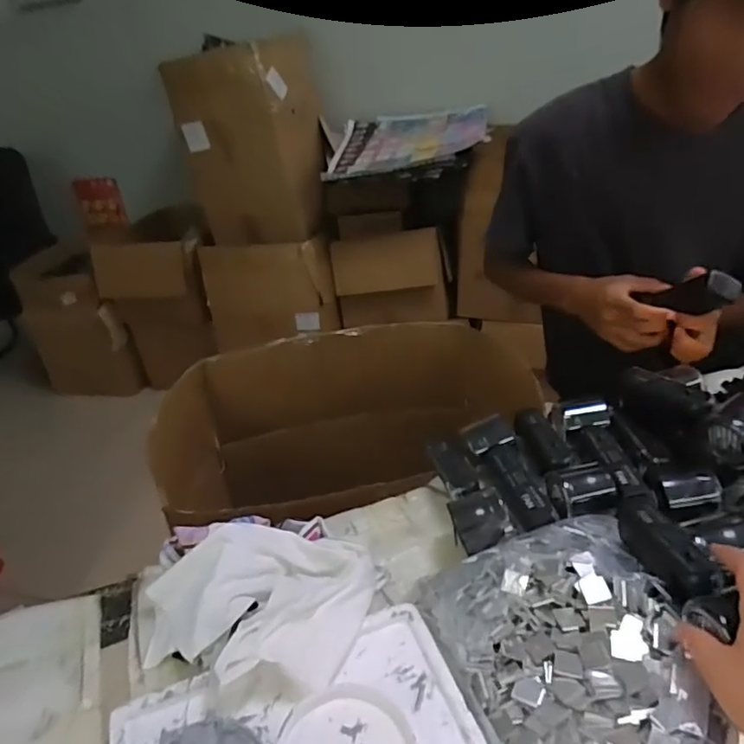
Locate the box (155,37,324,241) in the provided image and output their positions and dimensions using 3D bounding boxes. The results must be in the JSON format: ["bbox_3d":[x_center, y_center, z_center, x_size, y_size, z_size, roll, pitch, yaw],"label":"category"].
[{"bbox_3d":[-0.385,-0.722,1.821,0.399,0.541,0.279,3,32,14],"label":"box"}]

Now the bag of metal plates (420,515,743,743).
[{"bbox_3d":[0.166,0.214,0.428,0.188,0.053,0.237,-14,32,-14],"label":"bag of metal plates"}]

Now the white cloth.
[{"bbox_3d":[-0.101,0.197,0.490,0.200,0.050,0.143,-8,31,-3],"label":"white cloth"}]

